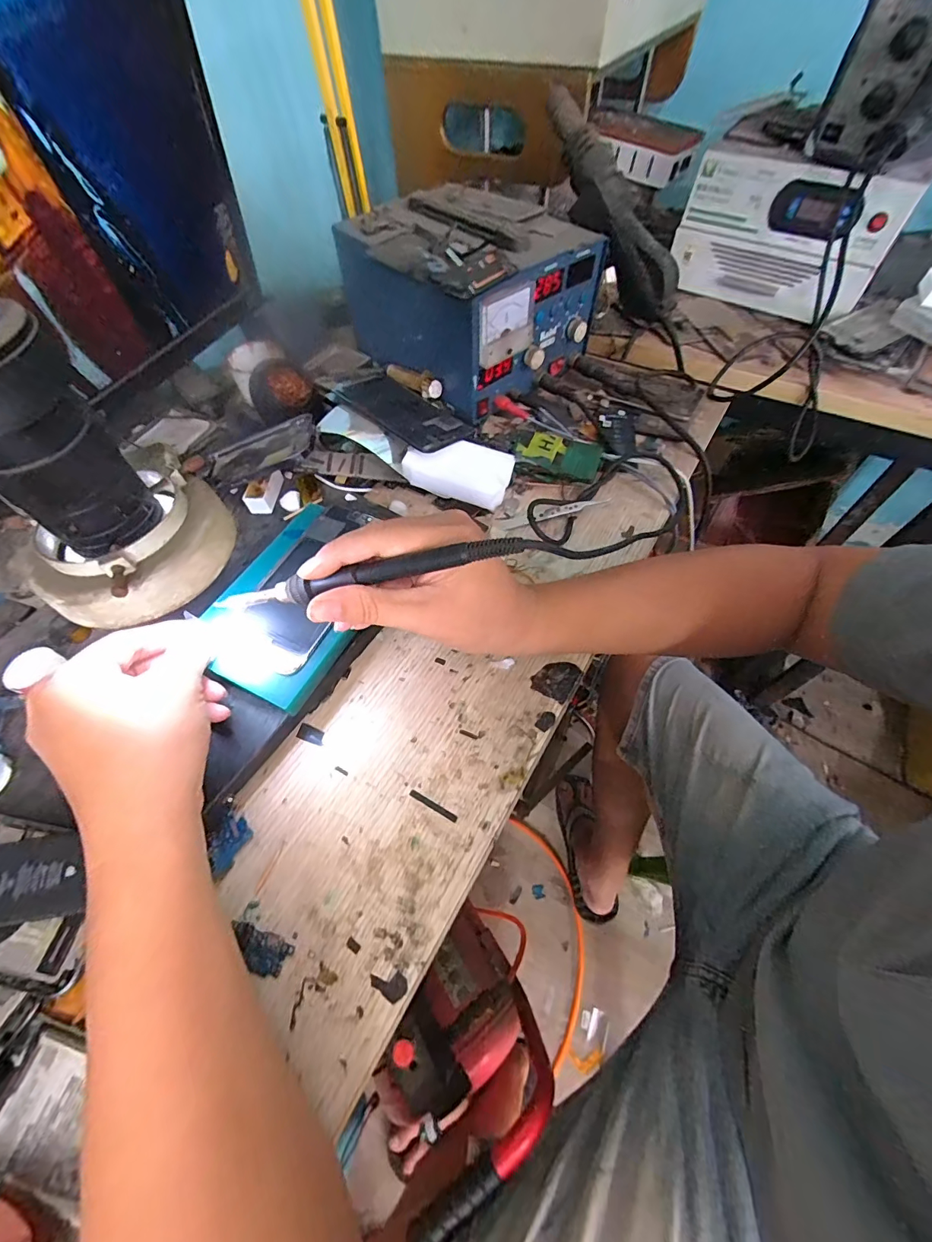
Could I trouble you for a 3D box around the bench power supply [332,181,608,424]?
[{"bbox_3d":[-0.001,-0.365,0.483,0.191,0.111,0.228,-40,65,-20],"label":"bench power supply"}]

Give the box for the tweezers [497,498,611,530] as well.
[{"bbox_3d":[0.083,-0.102,0.420,0.102,0.012,0.013,-13,62,9],"label":"tweezers"}]

